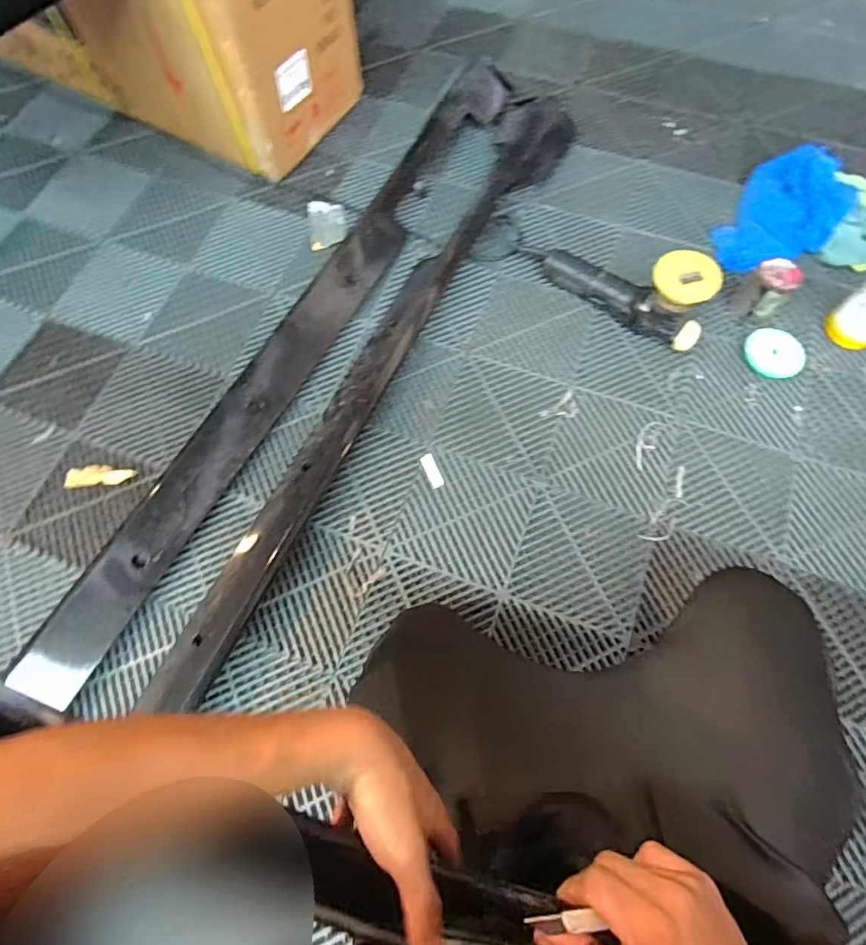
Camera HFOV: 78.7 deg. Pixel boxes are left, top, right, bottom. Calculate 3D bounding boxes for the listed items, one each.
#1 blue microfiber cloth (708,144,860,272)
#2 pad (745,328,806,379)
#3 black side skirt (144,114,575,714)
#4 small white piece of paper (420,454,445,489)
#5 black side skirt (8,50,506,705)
[{"bbox_3d":[0.689,-0.514,1.023,0.187,0.083,0.316,33,74,13],"label":"blue microfiber cloth"},{"bbox_3d":[0.609,-0.211,0.943,0.100,0.024,0.093,41,76,15],"label":"pad"},{"bbox_3d":[-0.075,-0.231,0.942,0.138,0.069,1.328,27,73,11],"label":"black side skirt"},{"bbox_3d":[-0.001,-0.002,0.887,0.023,0.006,0.062,-22,71,-7],"label":"small white piece of paper"},{"bbox_3d":[-0.216,-0.290,0.971,0.121,0.064,1.444,27,73,11],"label":"black side skirt"}]

